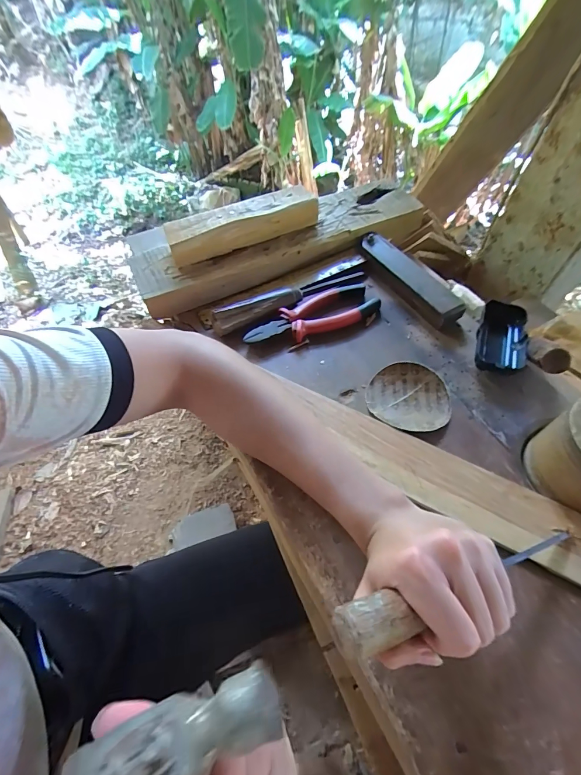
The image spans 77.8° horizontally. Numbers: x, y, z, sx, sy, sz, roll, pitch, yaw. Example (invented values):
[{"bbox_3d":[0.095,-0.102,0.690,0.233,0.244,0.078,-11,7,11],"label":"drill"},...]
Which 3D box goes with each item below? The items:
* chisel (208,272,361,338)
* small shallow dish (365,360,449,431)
[{"bbox_3d":[0.003,-0.125,0.480,0.226,0.023,0.033,-25,60,-15],"label":"chisel"},{"bbox_3d":[0.132,0.011,0.402,0.088,0.013,0.085,0,57,0],"label":"small shallow dish"}]

